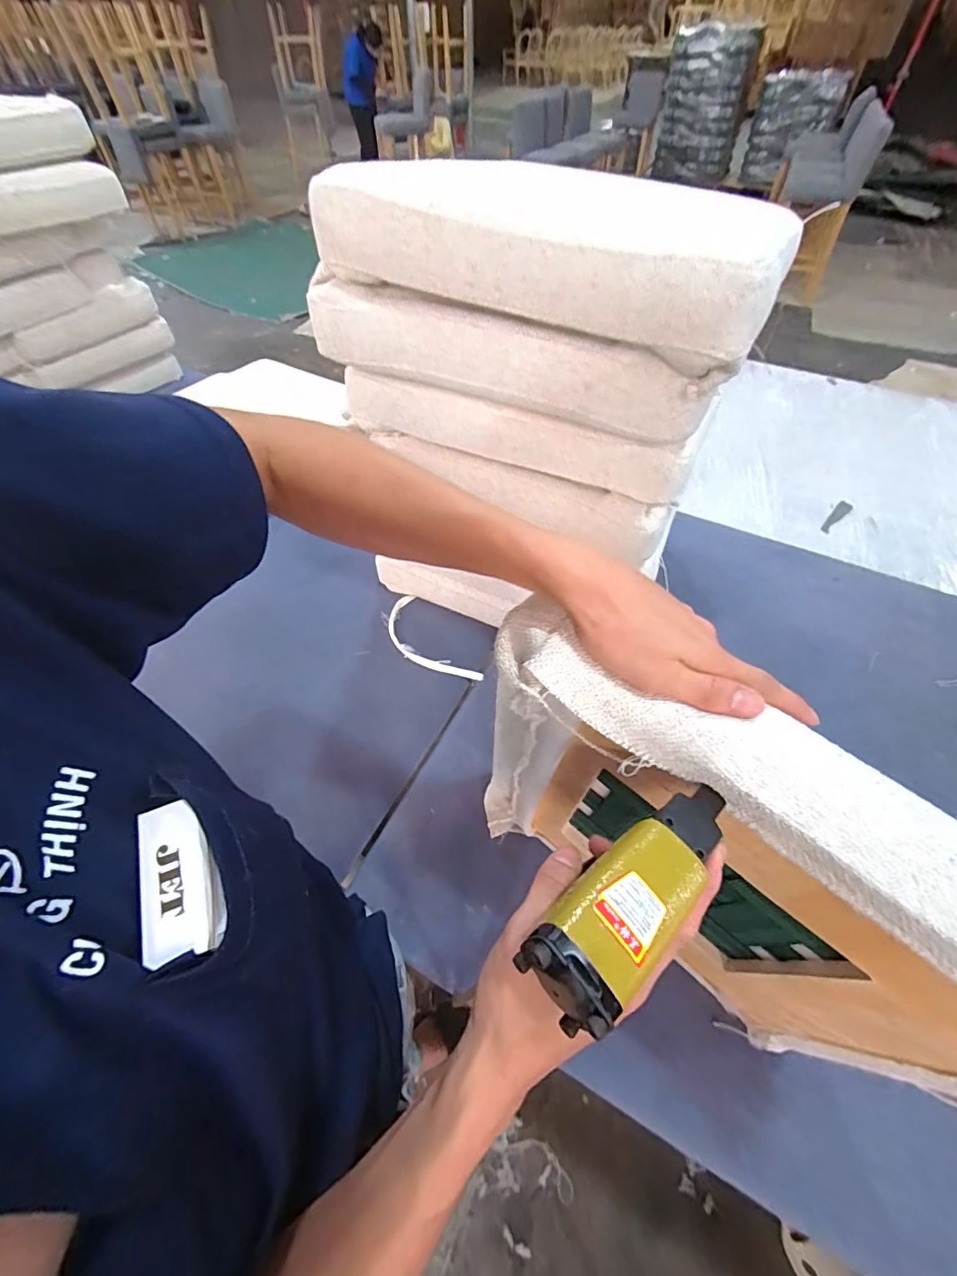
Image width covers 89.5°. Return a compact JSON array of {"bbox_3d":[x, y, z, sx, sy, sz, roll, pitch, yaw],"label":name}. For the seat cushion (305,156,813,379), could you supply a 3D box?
[{"bbox_3d":[0.101,-0.446,0.523,0.451,0.072,0.322,25,57,18],"label":"seat cushion"}]

